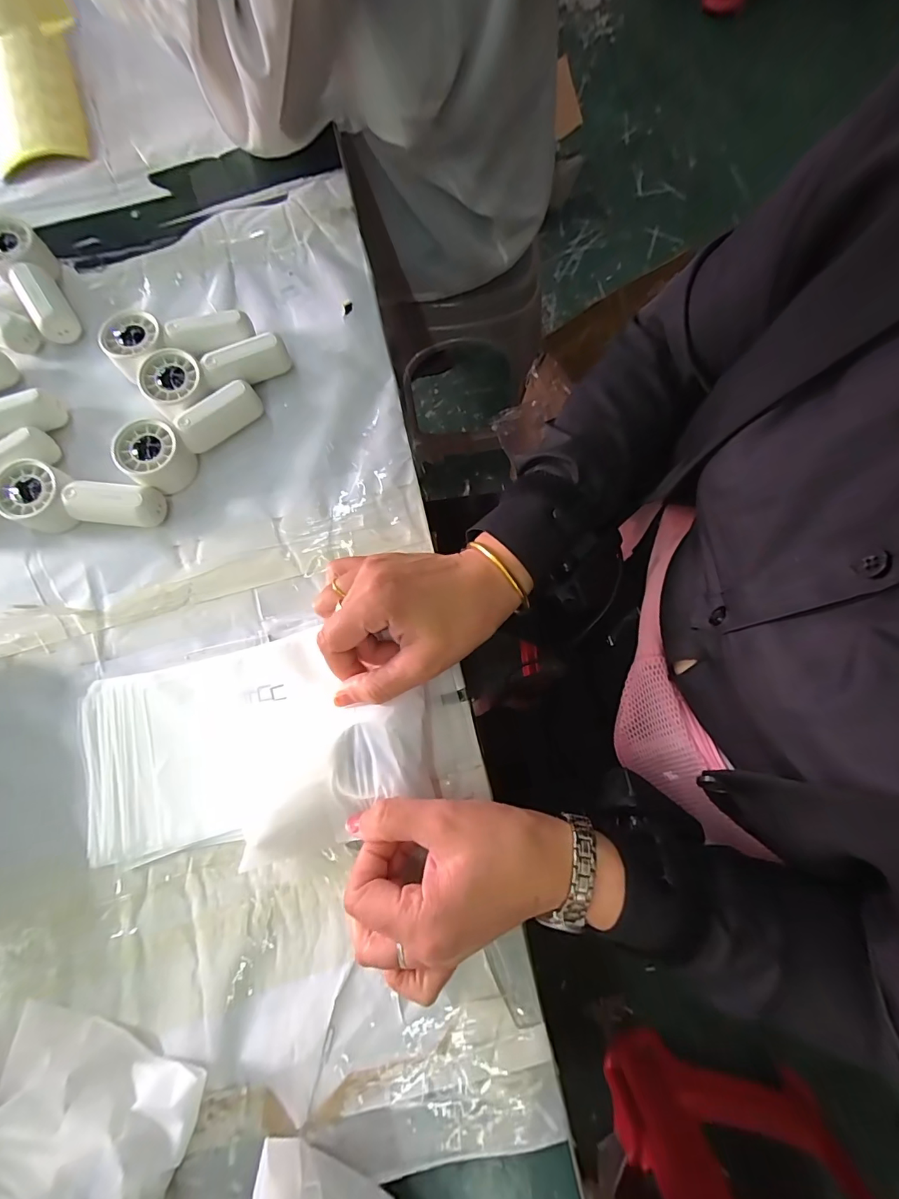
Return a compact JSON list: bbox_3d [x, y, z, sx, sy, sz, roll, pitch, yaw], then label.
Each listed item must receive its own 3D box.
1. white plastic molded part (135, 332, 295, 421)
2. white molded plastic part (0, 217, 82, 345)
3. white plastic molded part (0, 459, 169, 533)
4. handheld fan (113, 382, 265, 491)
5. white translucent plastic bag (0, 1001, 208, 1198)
[{"bbox_3d":[-0.181,-0.179,0.372,0.107,0.034,0.045,-29,79,-4],"label":"white plastic molded part"},{"bbox_3d":[-0.344,-0.267,0.394,0.046,0.031,0.113,-41,80,-7],"label":"white molded plastic part"},{"bbox_3d":[-0.274,-0.070,0.352,0.114,0.030,0.044,9,78,3],"label":"white plastic molded part"},{"bbox_3d":[-0.200,-0.130,0.364,0.107,0.032,0.044,-44,80,-7],"label":"handheld fan"},{"bbox_3d":[-0.208,0.298,0.265,0.121,0.042,0.081,13,79,4],"label":"white translucent plastic bag"}]

